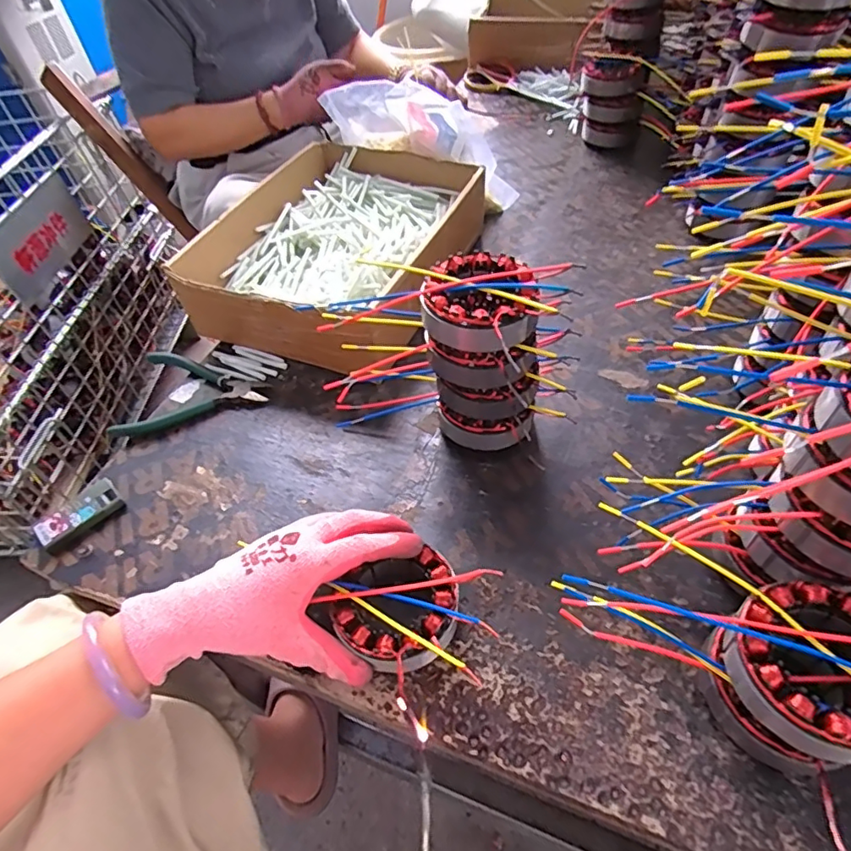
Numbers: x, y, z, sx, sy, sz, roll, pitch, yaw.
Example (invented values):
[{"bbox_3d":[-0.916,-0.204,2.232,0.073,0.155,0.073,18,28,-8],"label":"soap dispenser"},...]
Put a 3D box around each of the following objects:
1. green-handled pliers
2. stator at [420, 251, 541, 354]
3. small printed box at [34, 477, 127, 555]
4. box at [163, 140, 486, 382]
[{"bbox_3d":[-0.244,-0.044,0.559,0.143,0.022,0.087,-17,51,-8],"label":"green-handled pliers"},{"bbox_3d":[0.043,-0.093,0.404,0.090,0.033,0.089,4,50,10],"label":"stator"},{"bbox_3d":[-0.297,0.077,0.466,0.037,0.017,0.066,34,61,29],"label":"small printed box"},{"bbox_3d":[-0.090,-0.210,0.636,0.245,0.088,0.333,16,54,18],"label":"box"}]

